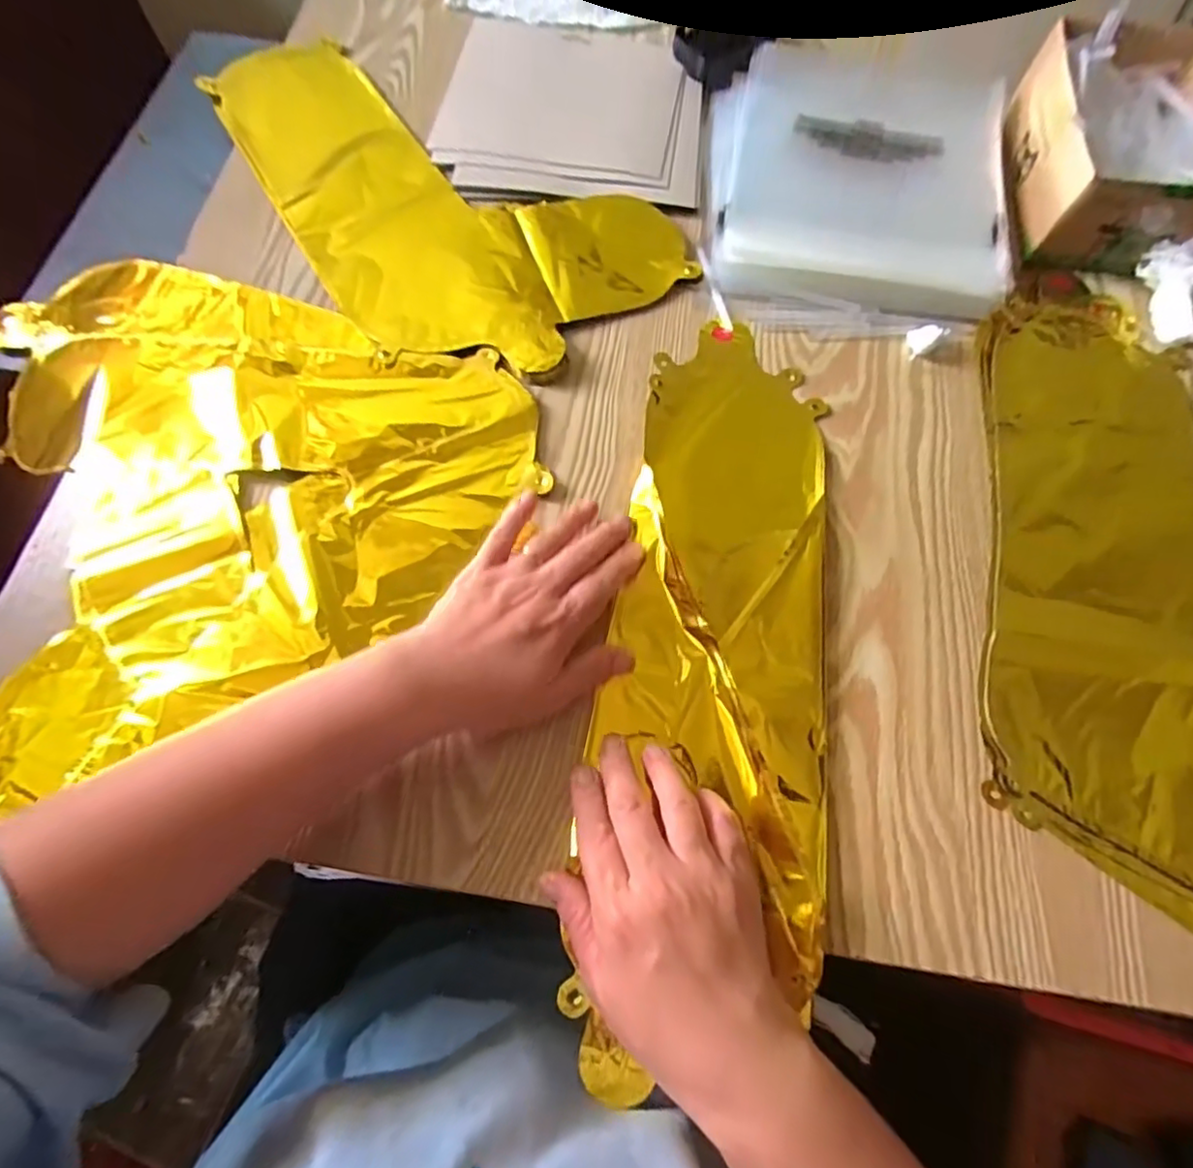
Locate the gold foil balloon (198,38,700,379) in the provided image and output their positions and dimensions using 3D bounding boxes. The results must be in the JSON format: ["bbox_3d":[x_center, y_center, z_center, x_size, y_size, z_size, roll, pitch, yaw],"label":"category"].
[{"bbox_3d":[-0.140,-0.320,0.489,0.226,0.010,0.412,-38,74,-14],"label":"gold foil balloon"}]

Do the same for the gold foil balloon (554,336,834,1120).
[{"bbox_3d":[0.072,0.028,0.365,0.133,0.021,0.441,5,67,1],"label":"gold foil balloon"}]

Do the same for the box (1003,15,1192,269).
[{"bbox_3d":[0.403,-0.329,0.472,0.137,0.067,0.182,12,69,4],"label":"box"}]

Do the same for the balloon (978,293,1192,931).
[{"bbox_3d":[0.347,-0.006,0.378,0.205,0.010,0.417,11,69,3],"label":"balloon"}]

